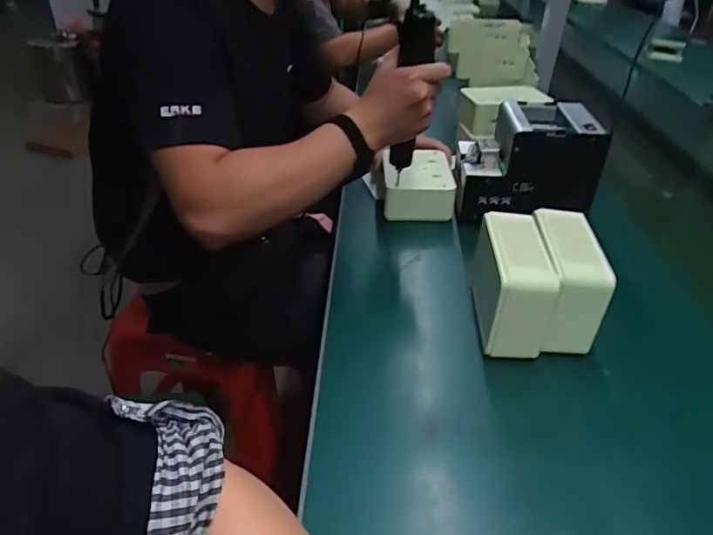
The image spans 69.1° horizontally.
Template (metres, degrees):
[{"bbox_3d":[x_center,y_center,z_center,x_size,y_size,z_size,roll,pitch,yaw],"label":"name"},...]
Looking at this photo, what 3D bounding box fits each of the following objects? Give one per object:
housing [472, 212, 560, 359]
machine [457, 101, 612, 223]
[{"bbox_3d":[0.171,0.016,0.579,0.064,0.114,0.156,5,36,4],"label":"housing"},{"bbox_3d":[0.248,-0.156,0.790,0.189,0.156,0.146,2,36,0],"label":"machine"}]

